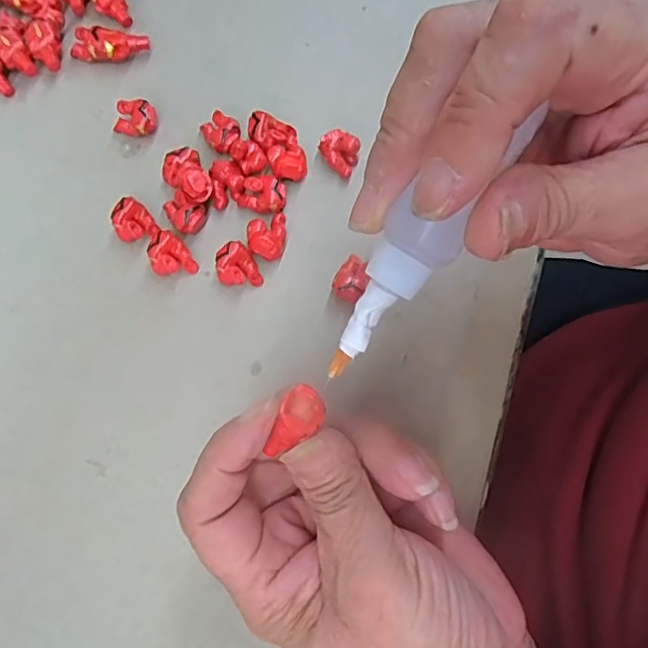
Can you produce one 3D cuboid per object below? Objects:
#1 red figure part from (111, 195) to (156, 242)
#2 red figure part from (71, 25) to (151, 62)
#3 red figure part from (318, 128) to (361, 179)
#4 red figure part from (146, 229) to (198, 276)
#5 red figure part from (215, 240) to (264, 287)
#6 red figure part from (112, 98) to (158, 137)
[{"bbox_3d":[-0.093,-0.050,0.277,0.018,0.016,0.019,0,75,0],"label":"red figure part"},{"bbox_3d":[-0.114,-0.147,0.299,0.040,0.012,0.016,5,75,1],"label":"red figure part"},{"bbox_3d":[0.008,-0.087,0.284,0.021,0.011,0.017,35,78,9],"label":"red figure part"},{"bbox_3d":[-0.074,-0.032,0.272,0.018,0.014,0.023,-33,77,-8],"label":"red figure part"},{"bbox_3d":[-0.042,-0.027,0.270,0.018,0.014,0.021,-27,77,-7],"label":"red figure part"},{"bbox_3d":[-0.095,-0.106,0.290,0.025,0.013,0.016,14,75,4],"label":"red figure part"}]

